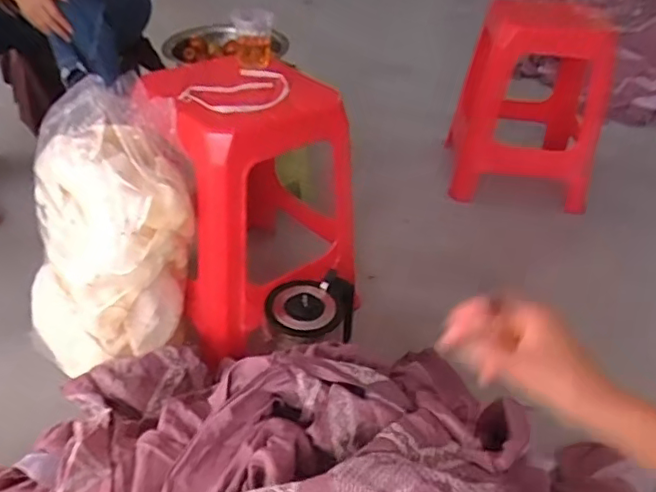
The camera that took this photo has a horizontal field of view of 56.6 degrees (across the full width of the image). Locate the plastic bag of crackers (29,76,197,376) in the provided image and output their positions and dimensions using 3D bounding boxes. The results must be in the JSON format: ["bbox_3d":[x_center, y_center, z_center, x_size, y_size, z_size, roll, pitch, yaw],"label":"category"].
[{"bbox_3d":[-0.317,-0.017,0.880,0.241,0.360,0.195,-15,40,-25],"label":"plastic bag of crackers"}]

